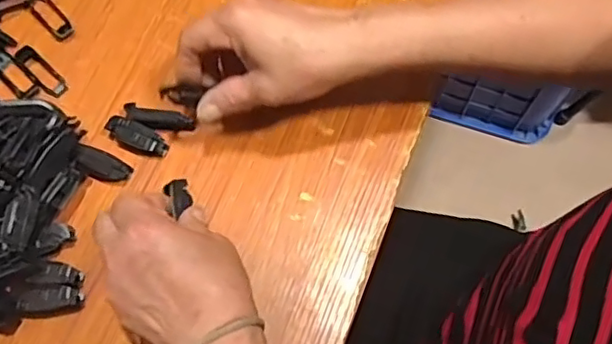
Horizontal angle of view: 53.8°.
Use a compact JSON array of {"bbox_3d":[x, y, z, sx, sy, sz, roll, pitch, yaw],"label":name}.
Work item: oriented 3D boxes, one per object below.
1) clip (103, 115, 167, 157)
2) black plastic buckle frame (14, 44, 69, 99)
[{"bbox_3d":[-0.132,-0.027,0.470,0.051,0.011,0.020,22,71,8],"label":"clip"},{"bbox_3d":[-0.219,-0.083,0.499,0.056,0.006,0.017,42,75,14],"label":"black plastic buckle frame"}]

